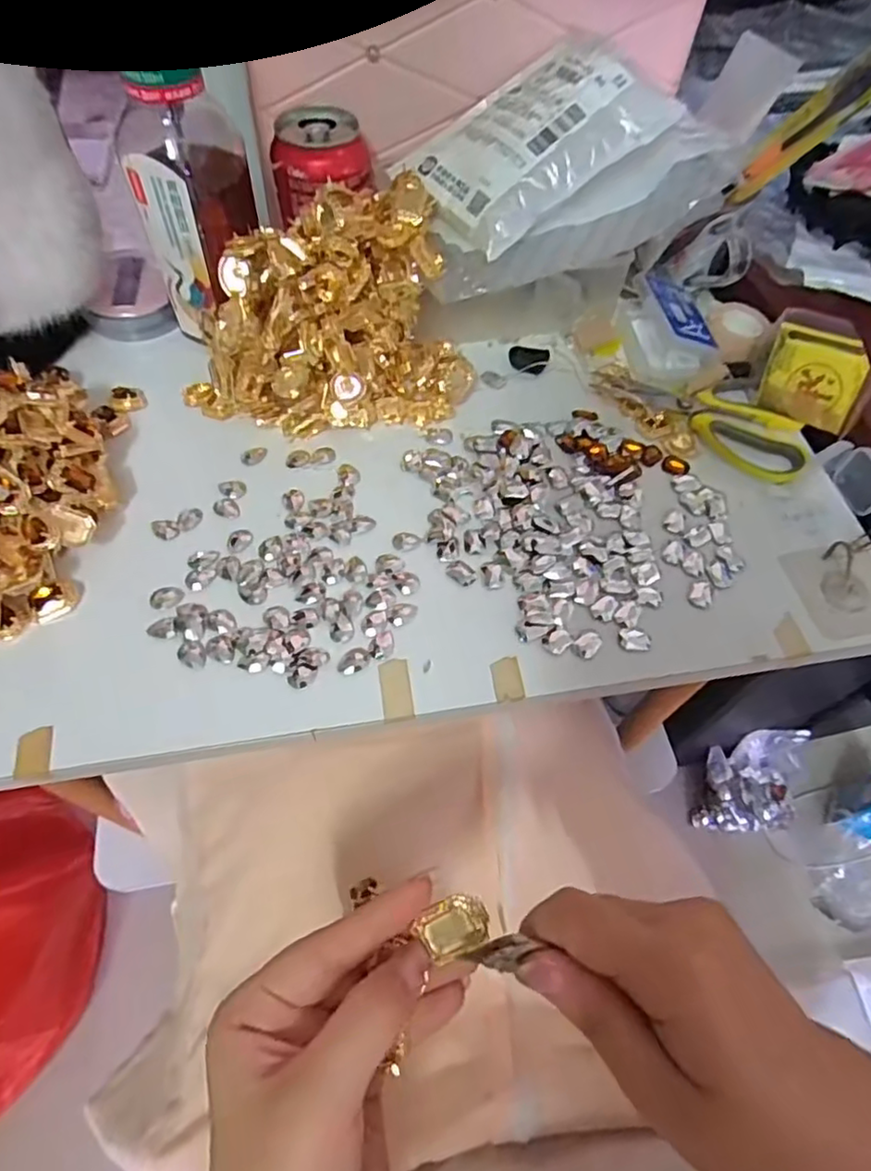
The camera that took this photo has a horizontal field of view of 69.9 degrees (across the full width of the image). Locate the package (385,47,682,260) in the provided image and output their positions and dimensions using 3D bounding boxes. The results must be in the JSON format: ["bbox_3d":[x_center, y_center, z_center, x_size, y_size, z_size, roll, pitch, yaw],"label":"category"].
[{"bbox_3d":[0.056,-0.277,0.385,0.142,0.023,0.104,-35,74,7],"label":"package"}]

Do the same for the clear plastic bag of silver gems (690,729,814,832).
[{"bbox_3d":[0.389,0.243,0.764,0.115,0.112,0.097,1,59,-2],"label":"clear plastic bag of silver gems"}]

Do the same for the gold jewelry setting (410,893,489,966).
[{"bbox_3d":[0.006,0.119,0.217,0.024,0.008,0.018,-20,62,-14],"label":"gold jewelry setting"}]

